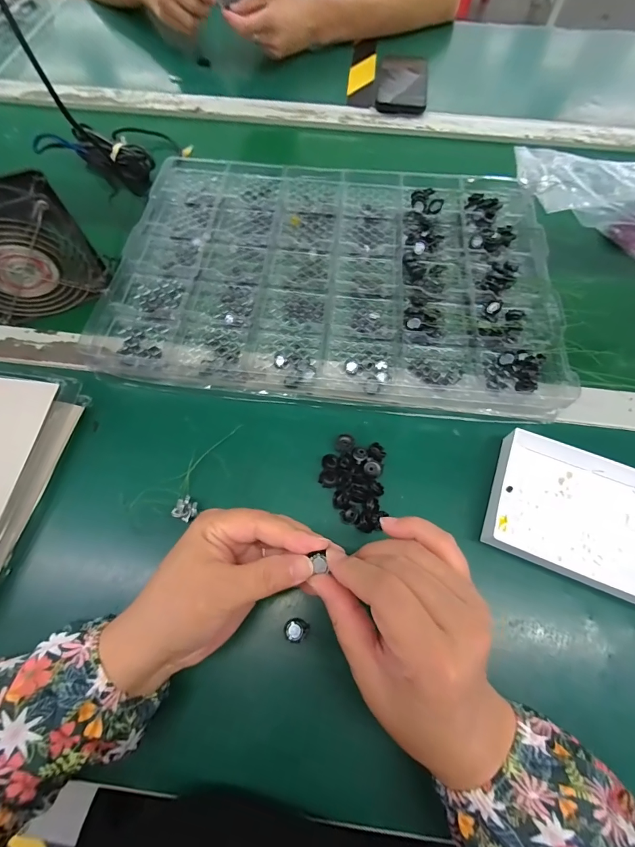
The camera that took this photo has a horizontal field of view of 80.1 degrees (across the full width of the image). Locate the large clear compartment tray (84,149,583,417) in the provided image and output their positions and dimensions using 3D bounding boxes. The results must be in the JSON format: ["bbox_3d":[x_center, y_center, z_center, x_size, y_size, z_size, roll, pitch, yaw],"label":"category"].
[{"bbox_3d":[0.019,-0.168,0.405,0.437,0.032,0.305,6,64,2],"label":"large clear compartment tray"}]

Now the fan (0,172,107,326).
[{"bbox_3d":[-0.281,-0.158,0.356,0.117,0.109,0.046,-19,67,-8],"label":"fan"}]

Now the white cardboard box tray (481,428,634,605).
[{"bbox_3d":[0.234,0.078,0.308,0.174,0.026,0.109,20,68,9],"label":"white cardboard box tray"}]

